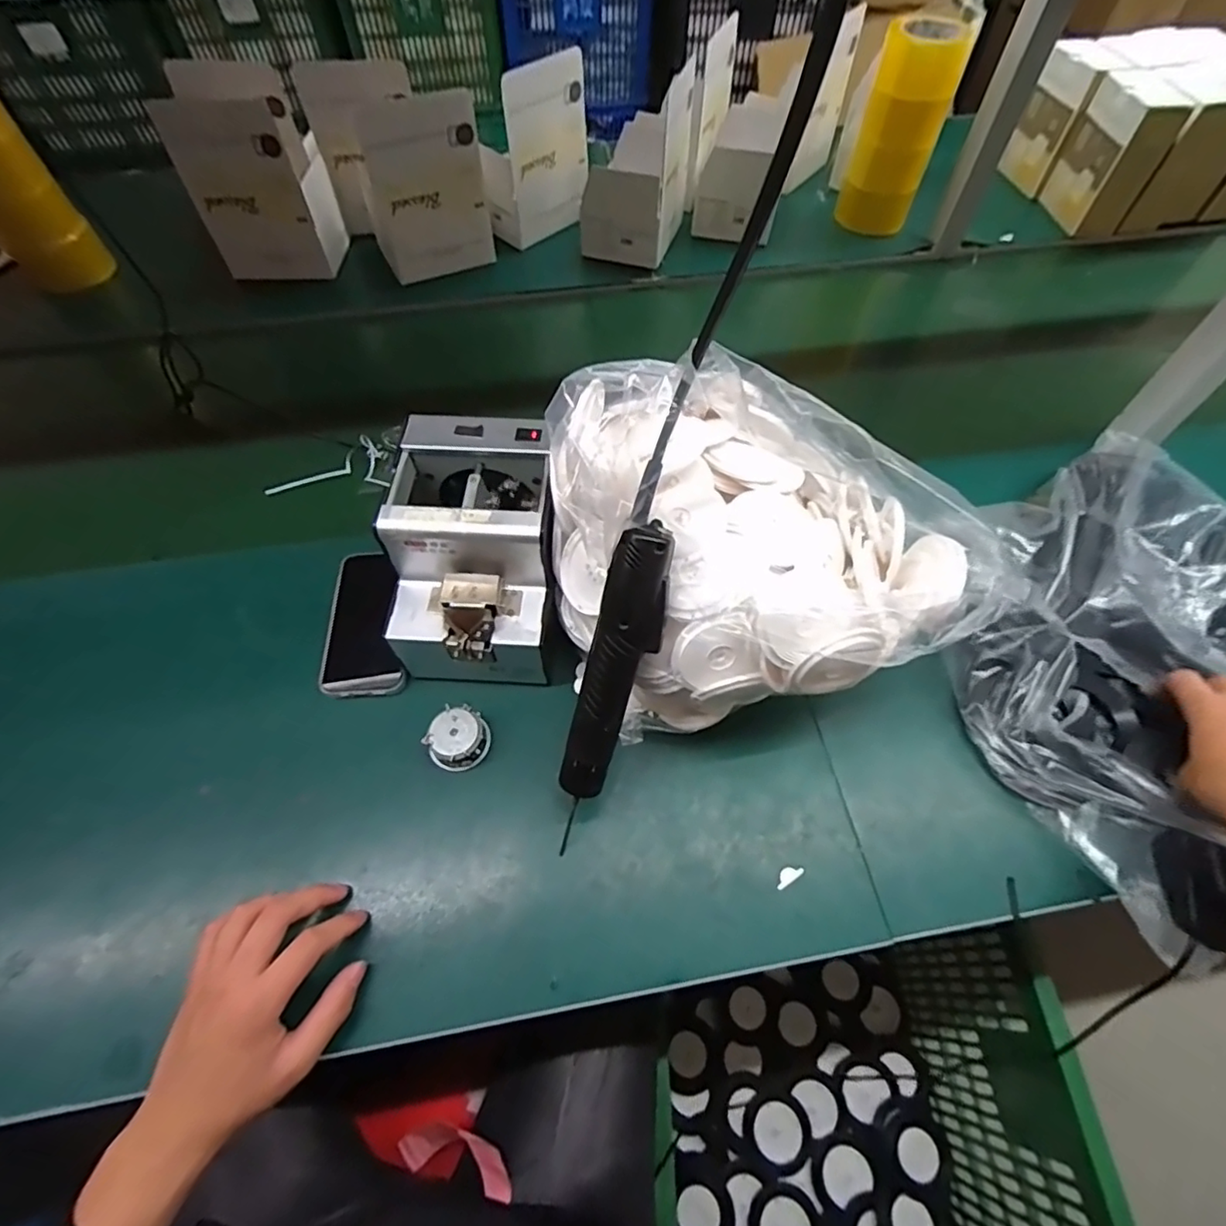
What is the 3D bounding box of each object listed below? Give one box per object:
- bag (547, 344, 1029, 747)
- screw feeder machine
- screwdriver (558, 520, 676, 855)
[{"bbox_3d":[0.099,-0.035,0.464,0.280,0.207,0.214,-12,60,-6],"label":"bag"},{"bbox_3d":[-0.116,-0.047,0.517,0.131,0.155,0.176,0,59,1],"label":"screw feeder machine"},{"bbox_3d":[-0.003,0.059,0.424,0.042,0.244,0.033,20,18,12],"label":"screwdriver"}]

